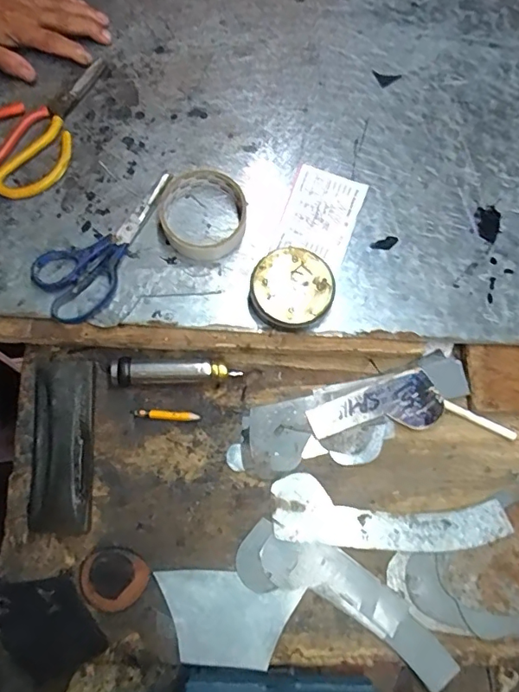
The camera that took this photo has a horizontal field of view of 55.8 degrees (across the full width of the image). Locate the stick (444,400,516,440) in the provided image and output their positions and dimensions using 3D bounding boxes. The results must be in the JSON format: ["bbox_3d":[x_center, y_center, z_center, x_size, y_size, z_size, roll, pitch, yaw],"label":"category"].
[{"bbox_3d":[0.209,0.070,0.468,0.071,0.005,0.008,26,78,9],"label":"stick"}]

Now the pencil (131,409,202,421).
[{"bbox_3d":[-0.089,0.065,0.463,0.064,0.008,0.009,2,75,3],"label":"pencil"}]

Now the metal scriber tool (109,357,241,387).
[{"bbox_3d":[-0.079,0.023,0.463,0.116,0.023,0.023,-4,75,2],"label":"metal scriber tool"}]

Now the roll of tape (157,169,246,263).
[{"bbox_3d":[-0.055,-0.126,0.478,0.080,0.027,0.084,-1,75,3],"label":"roll of tape"}]

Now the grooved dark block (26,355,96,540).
[{"bbox_3d":[-0.181,0.092,0.448,0.055,0.020,0.153,-2,75,2],"label":"grooved dark block"}]

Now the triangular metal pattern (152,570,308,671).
[{"bbox_3d":[-0.028,0.236,0.425,0.119,0.007,0.072,3,76,4],"label":"triangular metal pattern"}]

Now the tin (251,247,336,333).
[{"bbox_3d":[0.031,-0.052,0.465,0.074,0.030,0.075,-1,75,3],"label":"tin"}]

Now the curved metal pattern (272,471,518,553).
[{"bbox_3d":[0.116,0.155,0.445,0.205,0.005,0.056,4,78,3],"label":"curved metal pattern"}]

